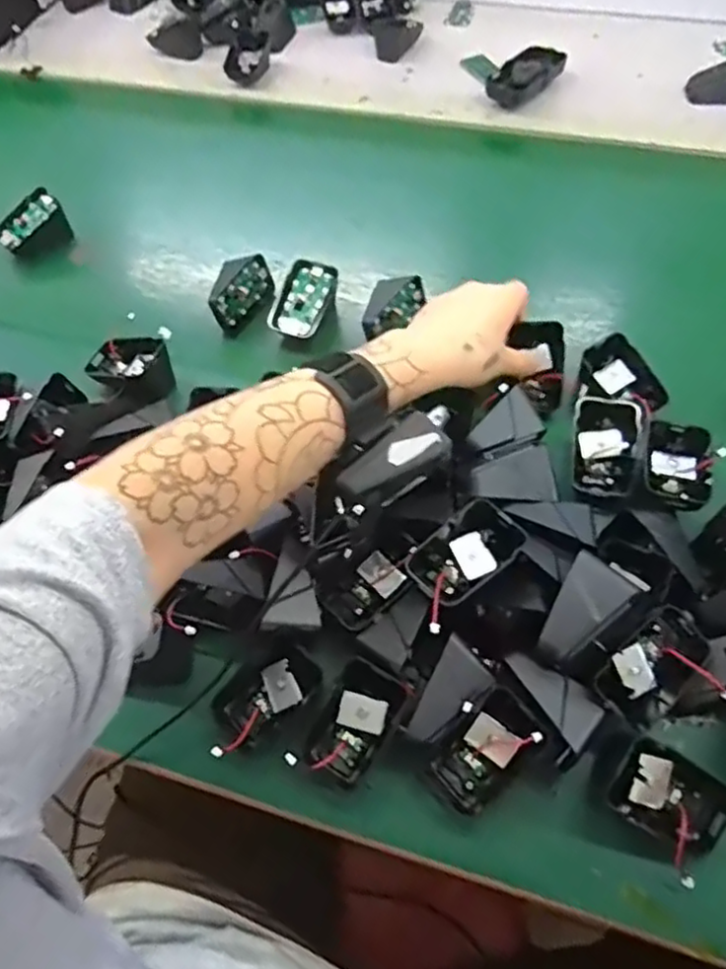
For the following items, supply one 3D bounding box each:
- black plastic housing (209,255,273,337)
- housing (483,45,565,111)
[{"bbox_3d":[-0.111,-0.171,0.589,0.028,0.039,0.069,27,63,18],"label":"black plastic housing"},{"bbox_3d":[0.185,-0.462,0.757,0.060,0.030,0.108,32,65,21],"label":"housing"}]

